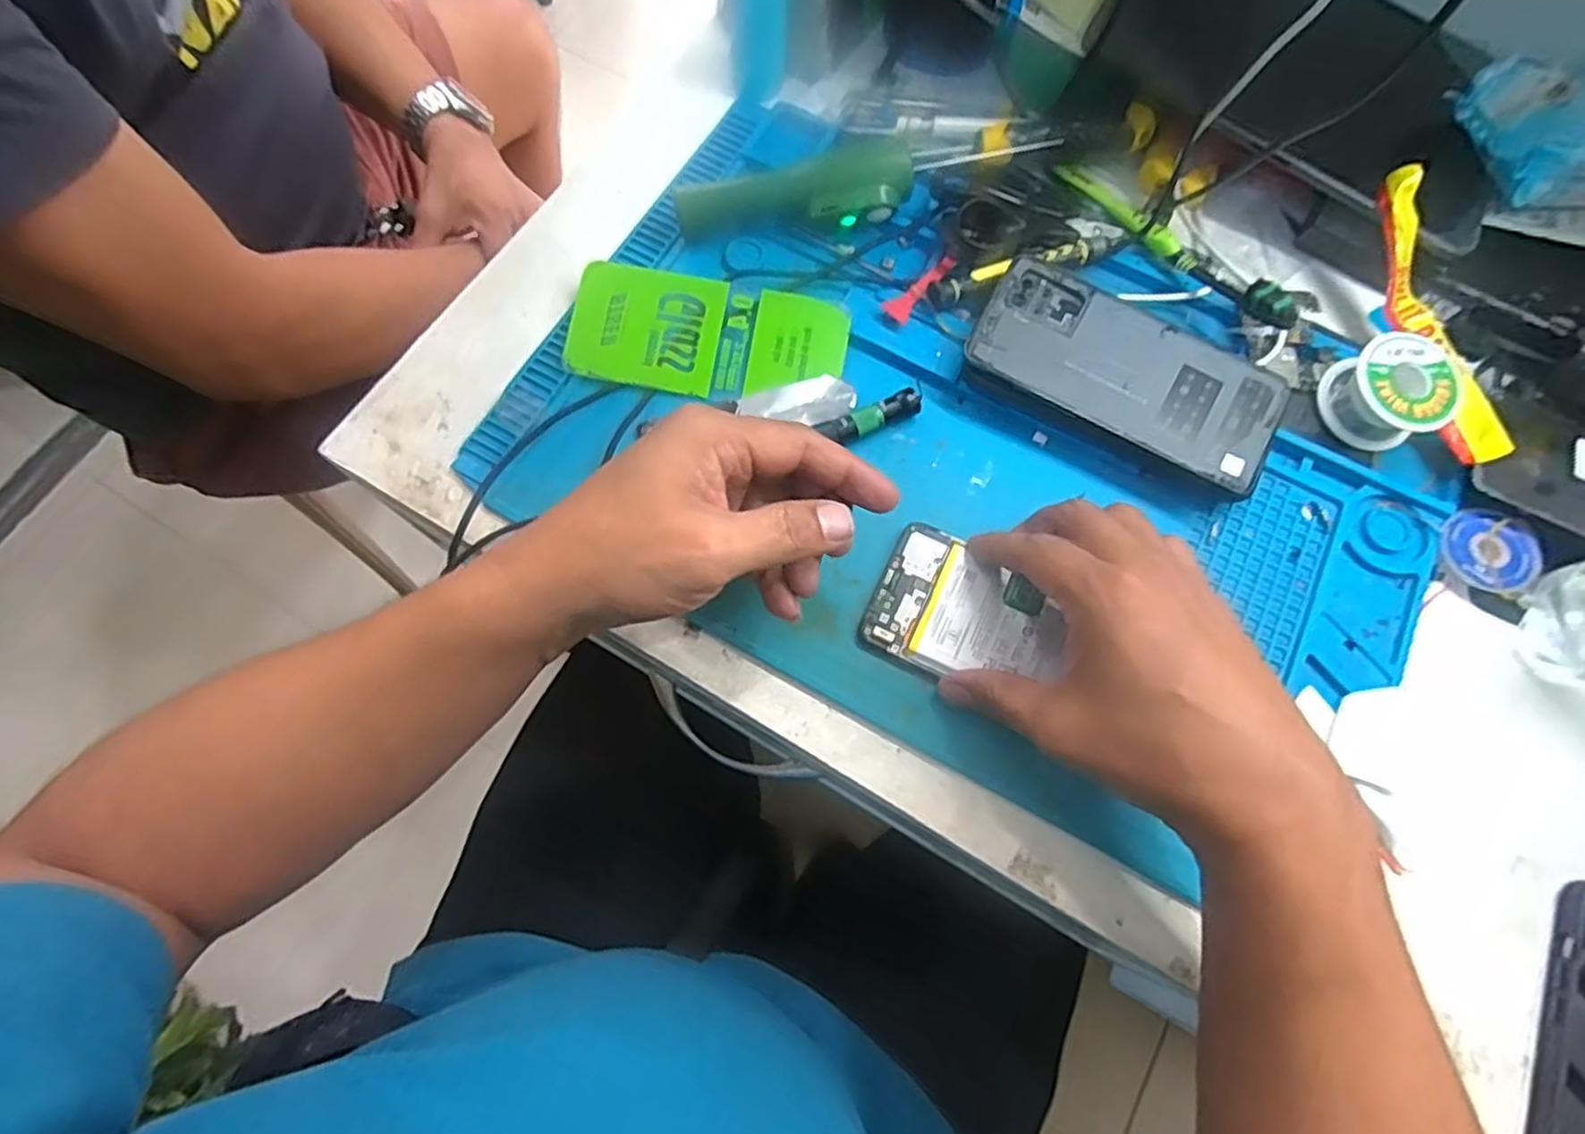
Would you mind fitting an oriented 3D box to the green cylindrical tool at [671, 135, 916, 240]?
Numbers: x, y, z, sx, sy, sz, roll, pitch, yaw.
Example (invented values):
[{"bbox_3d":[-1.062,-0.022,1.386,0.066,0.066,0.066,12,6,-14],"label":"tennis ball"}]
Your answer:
[{"bbox_3d":[0.001,-0.214,0.411,0.133,0.040,0.034,-10,72,-4],"label":"green cylindrical tool"}]

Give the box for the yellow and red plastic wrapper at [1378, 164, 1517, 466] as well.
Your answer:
[{"bbox_3d":[0.345,-0.133,0.380,0.025,0.049,0.159,-7,72,-3],"label":"yellow and red plastic wrapper"}]

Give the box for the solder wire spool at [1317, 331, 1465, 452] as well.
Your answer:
[{"bbox_3d":[0.315,-0.091,0.376,0.046,0.035,0.053,-28,74,-9],"label":"solder wire spool"}]

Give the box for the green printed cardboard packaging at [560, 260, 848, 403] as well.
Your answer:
[{"bbox_3d":[-0.047,-0.128,0.398,0.150,0.012,0.068,10,72,3],"label":"green printed cardboard packaging"}]

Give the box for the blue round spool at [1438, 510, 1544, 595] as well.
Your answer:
[{"bbox_3d":[0.363,-0.008,0.367,0.048,0.009,0.041,17,72,5],"label":"blue round spool"}]

